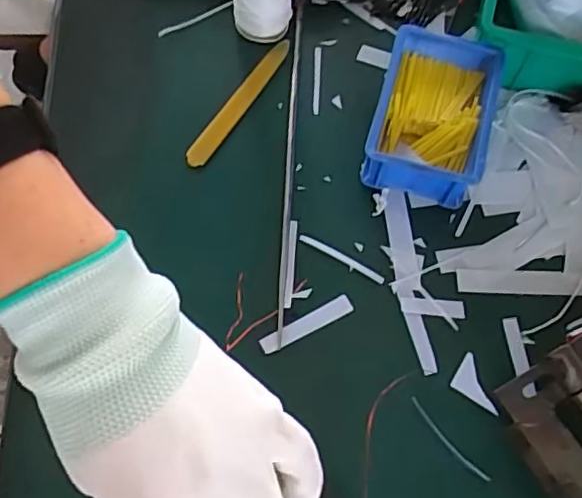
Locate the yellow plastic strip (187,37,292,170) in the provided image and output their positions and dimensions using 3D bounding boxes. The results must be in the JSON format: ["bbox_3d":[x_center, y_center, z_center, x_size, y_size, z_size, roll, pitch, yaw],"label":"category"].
[{"bbox_3d":[-0.048,-0.141,0.574,0.018,0.004,0.161,30,70,10],"label":"yellow plastic strip"}]

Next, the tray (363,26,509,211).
[{"bbox_3d":[0.124,-0.118,0.537,0.099,0.051,0.146,16,68,5],"label":"tray"}]

